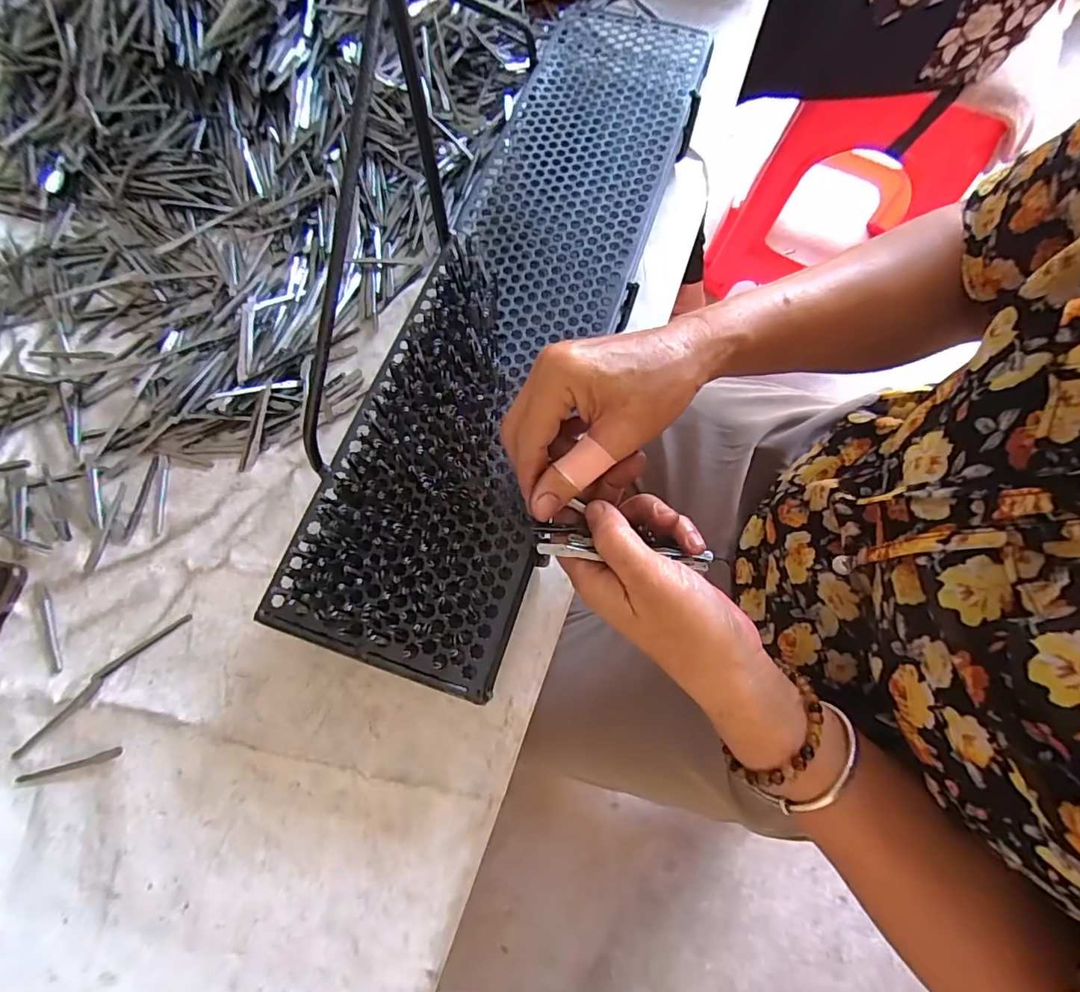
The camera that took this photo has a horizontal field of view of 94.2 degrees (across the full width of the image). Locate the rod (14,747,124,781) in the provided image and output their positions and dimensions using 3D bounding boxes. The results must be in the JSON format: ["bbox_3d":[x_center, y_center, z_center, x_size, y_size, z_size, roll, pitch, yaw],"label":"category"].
[{"bbox_3d":[-0.301,0.173,0.321,0.068,0.004,0.007,-14,72,-6],"label":"rod"}]

